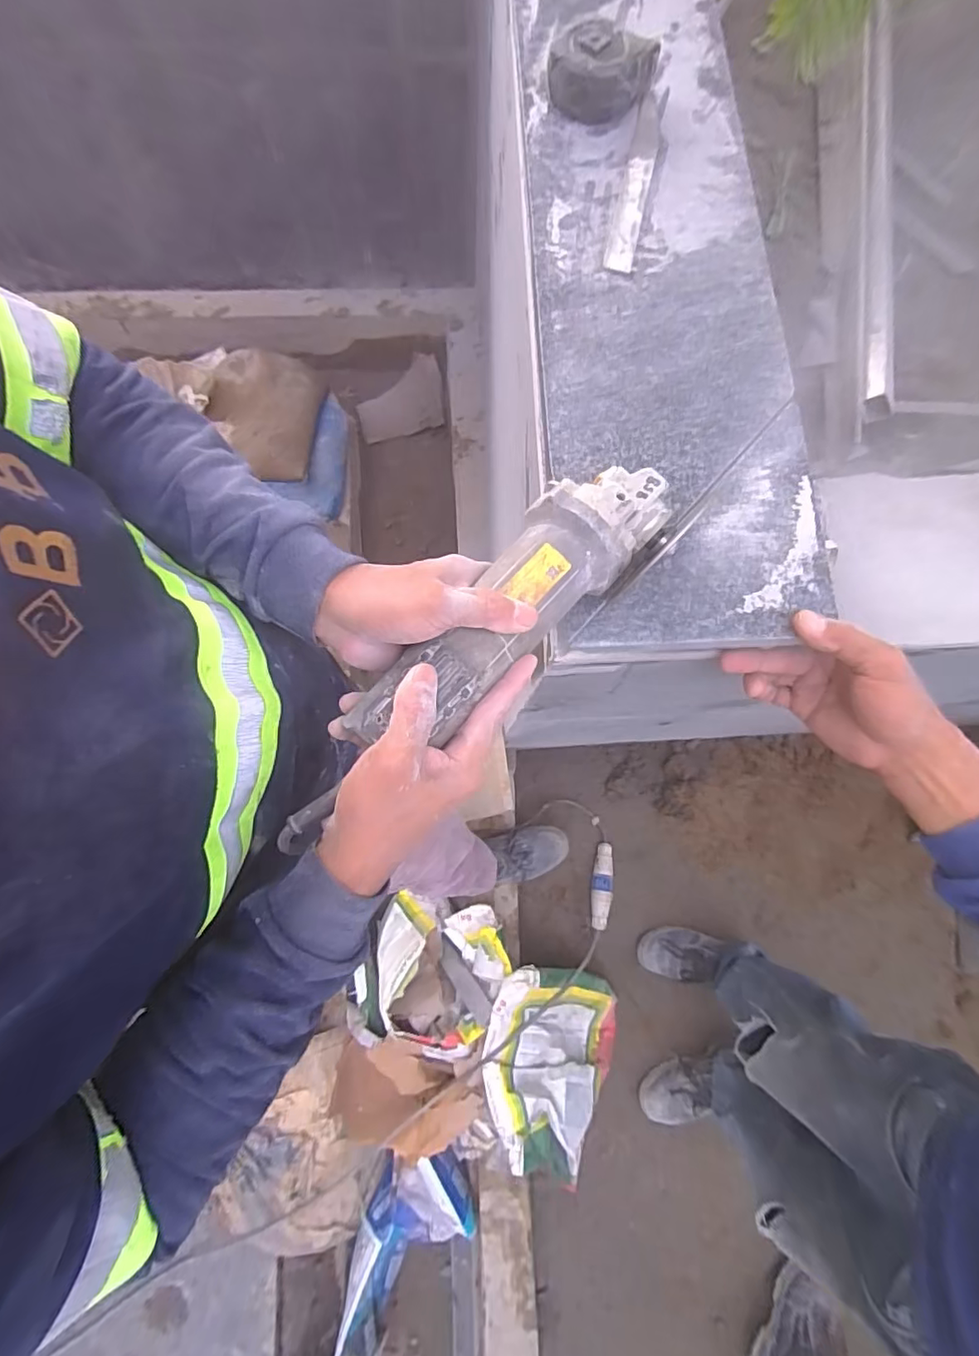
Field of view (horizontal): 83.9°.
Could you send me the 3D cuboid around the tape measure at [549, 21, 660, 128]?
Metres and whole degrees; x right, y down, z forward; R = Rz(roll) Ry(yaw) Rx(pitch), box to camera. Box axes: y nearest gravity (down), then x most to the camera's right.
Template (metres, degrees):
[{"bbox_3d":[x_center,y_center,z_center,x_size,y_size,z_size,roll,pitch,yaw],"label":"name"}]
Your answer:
[{"bbox_3d":[0.101,-0.554,0.493,0.078,0.037,0.077,29,79,4],"label":"tape measure"}]

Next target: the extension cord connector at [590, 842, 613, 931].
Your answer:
[{"bbox_3d":[0.280,0.516,1.356,0.051,0.048,0.201,6,79,0],"label":"extension cord connector"}]

